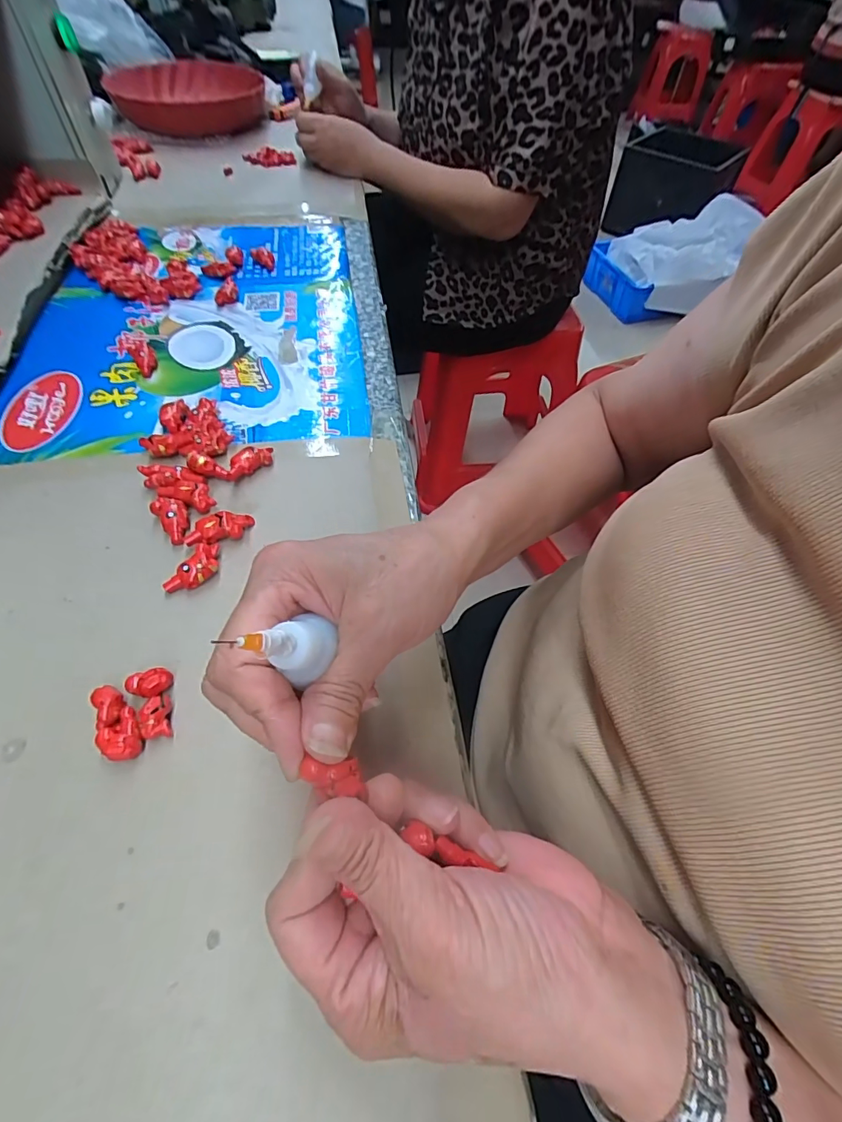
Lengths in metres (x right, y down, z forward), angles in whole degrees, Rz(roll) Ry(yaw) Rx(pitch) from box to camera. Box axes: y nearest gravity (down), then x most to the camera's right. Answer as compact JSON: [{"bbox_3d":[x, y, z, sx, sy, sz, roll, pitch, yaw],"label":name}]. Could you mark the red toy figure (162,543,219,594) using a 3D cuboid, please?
[{"bbox_3d":[-0.135,0.005,0.287,0.017,0.013,0.038,26,57,13],"label":"red toy figure"}]

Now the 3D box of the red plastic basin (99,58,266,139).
[{"bbox_3d":[-0.390,-0.780,0.793,0.228,0.060,0.250,-15,57,-15],"label":"red plastic basin"}]

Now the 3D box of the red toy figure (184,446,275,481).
[{"bbox_3d":[-0.134,-0.067,0.336,0.056,0.017,0.018,-14,57,-14],"label":"red toy figure"}]

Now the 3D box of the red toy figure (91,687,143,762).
[{"bbox_3d":[-0.150,0.080,0.234,0.017,0.012,0.040,-27,61,-21],"label":"red toy figure"}]

